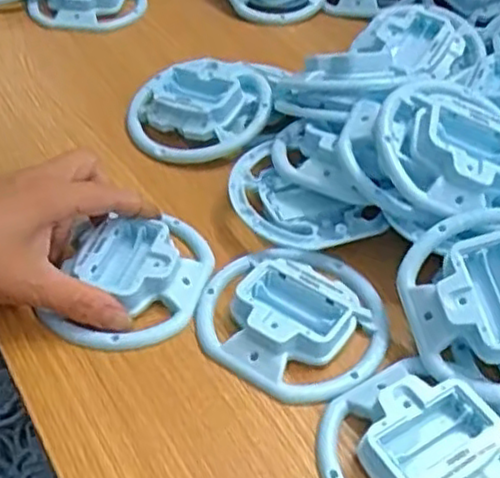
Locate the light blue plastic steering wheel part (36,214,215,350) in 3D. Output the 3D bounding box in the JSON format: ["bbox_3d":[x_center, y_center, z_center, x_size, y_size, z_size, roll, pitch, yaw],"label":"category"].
[{"bbox_3d":[-0.065,0.018,0.400,0.078,0.023,0.096,4,48,8],"label":"light blue plastic steering wheel part"}]

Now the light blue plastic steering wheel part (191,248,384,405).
[{"bbox_3d":[0.024,0.035,0.384,0.099,0.017,0.099,1,46,-2],"label":"light blue plastic steering wheel part"}]

